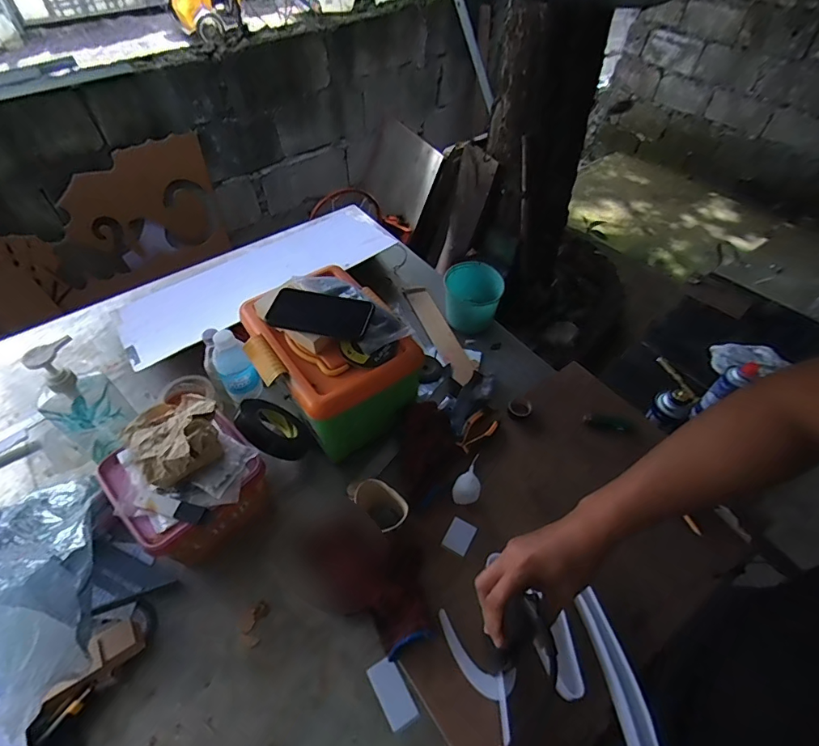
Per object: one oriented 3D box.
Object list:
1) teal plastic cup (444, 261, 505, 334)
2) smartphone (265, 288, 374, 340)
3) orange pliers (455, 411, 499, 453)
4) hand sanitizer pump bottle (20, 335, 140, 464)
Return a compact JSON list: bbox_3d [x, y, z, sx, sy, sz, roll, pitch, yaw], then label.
[{"bbox_3d":[0.137,-0.159,1.006,0.120,0.108,0.128,0,52,0],"label":"teal plastic cup"},{"bbox_3d":[-0.145,-0.095,0.738,0.160,0.015,0.076,13,53,9],"label":"smartphone"},{"bbox_3d":[0.119,0.106,0.825,0.048,0.008,0.088,30,58,22],"label":"orange pliers"},{"bbox_3d":[-0.480,0.053,0.690,0.066,0.216,0.092,35,59,23],"label":"hand sanitizer pump bottle"}]

